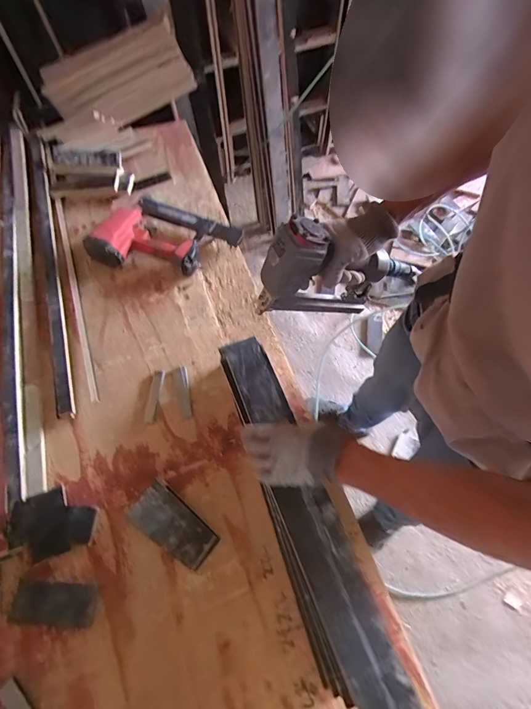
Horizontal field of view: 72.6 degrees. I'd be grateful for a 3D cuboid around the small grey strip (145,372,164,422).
[{"bbox_3d":[-0.231,0.087,0.756,0.021,0.009,0.109,7,64,4],"label":"small grey strip"}]

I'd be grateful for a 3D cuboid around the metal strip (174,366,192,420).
[{"bbox_3d":[-0.173,0.080,0.759,0.026,0.005,0.112,-11,64,-5],"label":"metal strip"}]

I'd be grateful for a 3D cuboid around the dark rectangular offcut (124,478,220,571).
[{"bbox_3d":[-0.167,0.302,0.641,0.160,0.028,0.080,36,69,16],"label":"dark rectangular offcut"}]

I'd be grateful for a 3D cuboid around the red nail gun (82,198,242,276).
[{"bbox_3d":[-0.237,-0.282,0.884,0.287,0.094,0.221,16,65,8],"label":"red nail gun"}]

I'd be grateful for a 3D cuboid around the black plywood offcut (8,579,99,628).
[{"bbox_3d":[-0.352,0.416,0.604,0.135,0.012,0.062,3,64,2],"label":"black plywood offcut"}]

